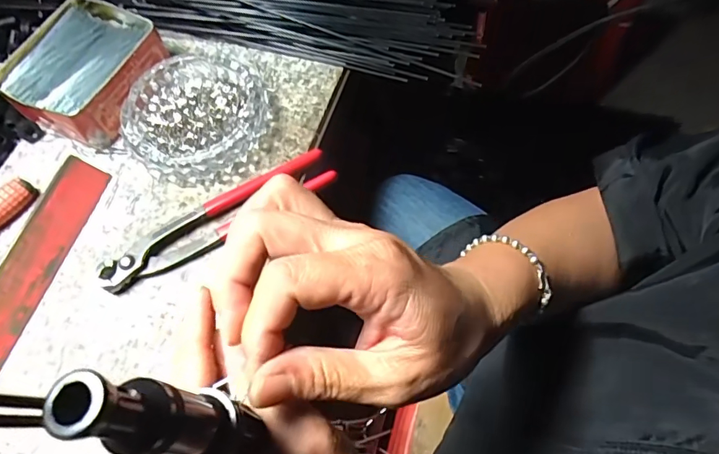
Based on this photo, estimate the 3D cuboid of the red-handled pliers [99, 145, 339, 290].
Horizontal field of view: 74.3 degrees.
[{"bbox_3d":[-0.112,-0.006,0.381,0.195,0.020,0.036,-28,67,-11],"label":"red-handled pliers"}]

